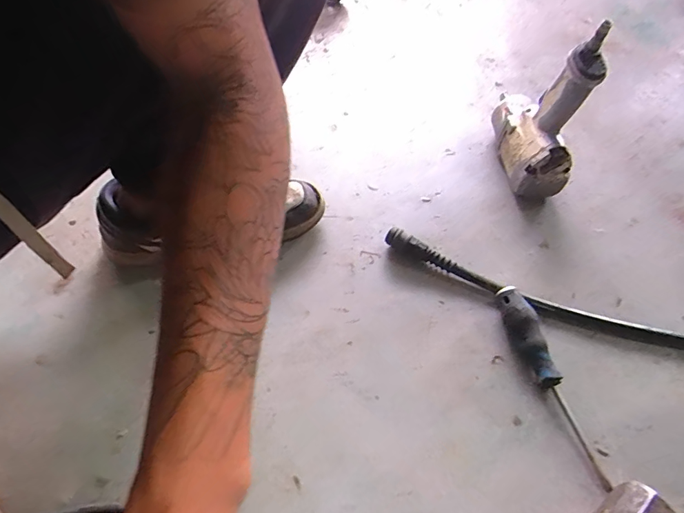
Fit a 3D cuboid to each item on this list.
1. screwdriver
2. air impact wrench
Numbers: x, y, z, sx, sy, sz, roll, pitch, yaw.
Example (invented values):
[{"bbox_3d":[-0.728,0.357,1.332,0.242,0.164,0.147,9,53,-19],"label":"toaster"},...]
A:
[{"bbox_3d":[0.210,0.123,0.450,0.030,0.033,0.208,-11,55,-8],"label":"screwdriver"},{"bbox_3d":[0.267,-0.207,0.587,0.070,0.201,0.190,-1,55,-1],"label":"air impact wrench"}]

